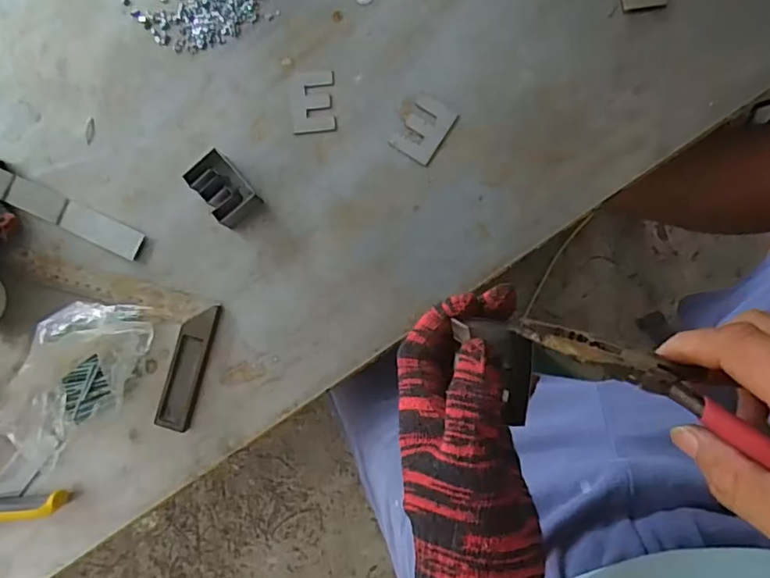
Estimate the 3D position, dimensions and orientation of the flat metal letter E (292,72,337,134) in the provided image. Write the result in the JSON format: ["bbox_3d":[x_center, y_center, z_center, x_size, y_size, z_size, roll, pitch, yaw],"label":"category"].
[{"bbox_3d":[-0.062,-0.164,0.493,0.037,0.004,0.054,-4,86,4],"label":"flat metal letter E"}]

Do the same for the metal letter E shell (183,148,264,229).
[{"bbox_3d":[-0.138,-0.085,0.480,0.037,0.027,0.052,-39,84,1],"label":"metal letter E shell"}]

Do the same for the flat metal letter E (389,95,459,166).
[{"bbox_3d":[0.034,-0.137,0.483,0.037,0.004,0.051,34,89,6],"label":"flat metal letter E"}]

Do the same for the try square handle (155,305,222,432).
[{"bbox_3d":[-0.170,0.066,0.483,0.029,0.009,0.106,15,87,5],"label":"try square handle"}]

